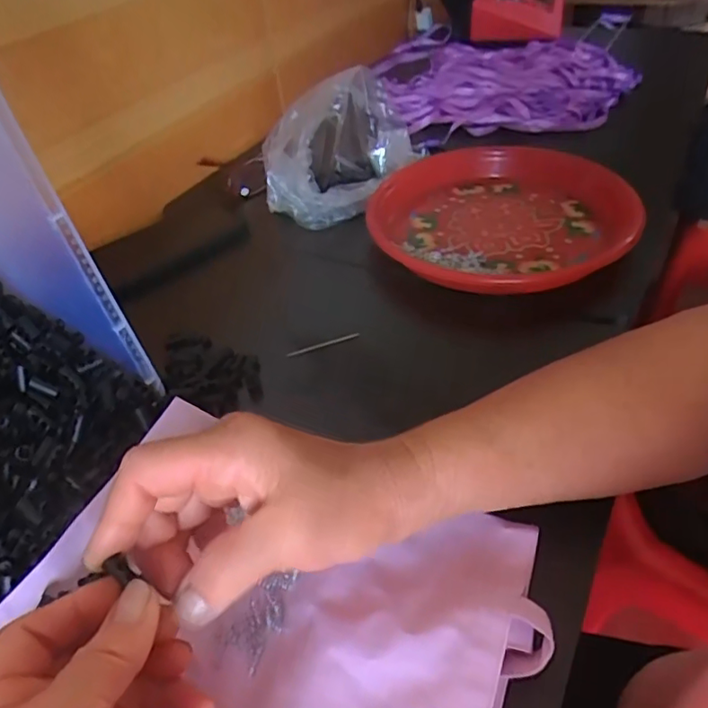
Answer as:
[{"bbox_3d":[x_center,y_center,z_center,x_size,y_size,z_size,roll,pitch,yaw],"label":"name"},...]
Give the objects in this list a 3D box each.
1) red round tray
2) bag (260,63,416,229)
[{"bbox_3d":[0.133,-0.130,0.529,0.223,0.039,0.229,-2,40,2],"label":"red round tray"},{"bbox_3d":[-0.020,-0.201,0.567,0.087,0.113,0.150,25,51,30],"label":"bag"}]

